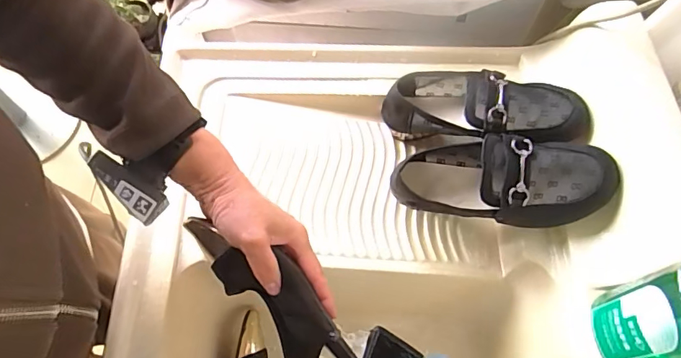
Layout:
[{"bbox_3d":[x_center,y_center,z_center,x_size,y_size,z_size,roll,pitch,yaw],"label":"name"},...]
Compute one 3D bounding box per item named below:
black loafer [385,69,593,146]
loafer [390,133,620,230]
[{"bbox_3d":[0.170,-0.085,0.552,0.225,0.065,0.090,9,63,18],"label":"black loafer"},{"bbox_3d":[0.171,0.000,0.500,0.216,0.073,0.078,1,62,20],"label":"loafer"}]

